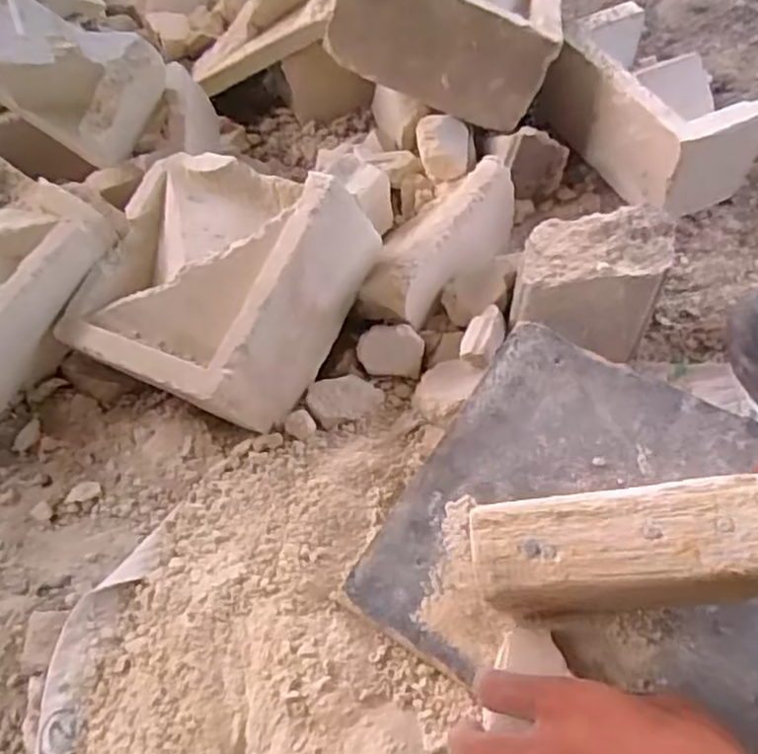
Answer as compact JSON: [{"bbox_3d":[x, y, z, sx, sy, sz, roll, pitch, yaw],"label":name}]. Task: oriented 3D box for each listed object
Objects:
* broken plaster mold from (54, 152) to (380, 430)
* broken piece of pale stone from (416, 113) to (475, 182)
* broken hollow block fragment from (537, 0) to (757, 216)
[{"bbox_3d":[-0.140,-0.081,0.597,0.214,0.100,0.200,19,62,15],"label":"broken plaster mold"},{"bbox_3d":[0.065,-0.222,0.713,0.058,0.042,0.060,6,59,7],"label":"broken piece of pale stone"},{"bbox_3d":[0.257,-0.261,0.711,0.109,0.091,0.196,-22,58,-8],"label":"broken hollow block fragment"}]

